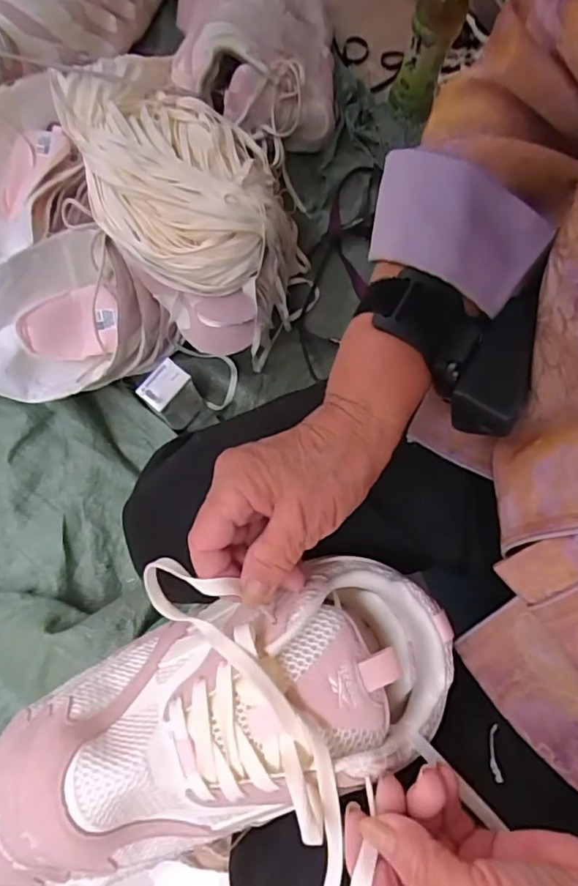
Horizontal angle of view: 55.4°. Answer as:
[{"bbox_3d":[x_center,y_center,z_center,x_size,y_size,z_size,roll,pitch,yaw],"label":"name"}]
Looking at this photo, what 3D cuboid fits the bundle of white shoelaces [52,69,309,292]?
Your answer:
[{"bbox_3d":[-0.123,-0.314,0.621,0.232,0.101,0.309,-13,78,-7],"label":"bundle of white shoelaces"}]

